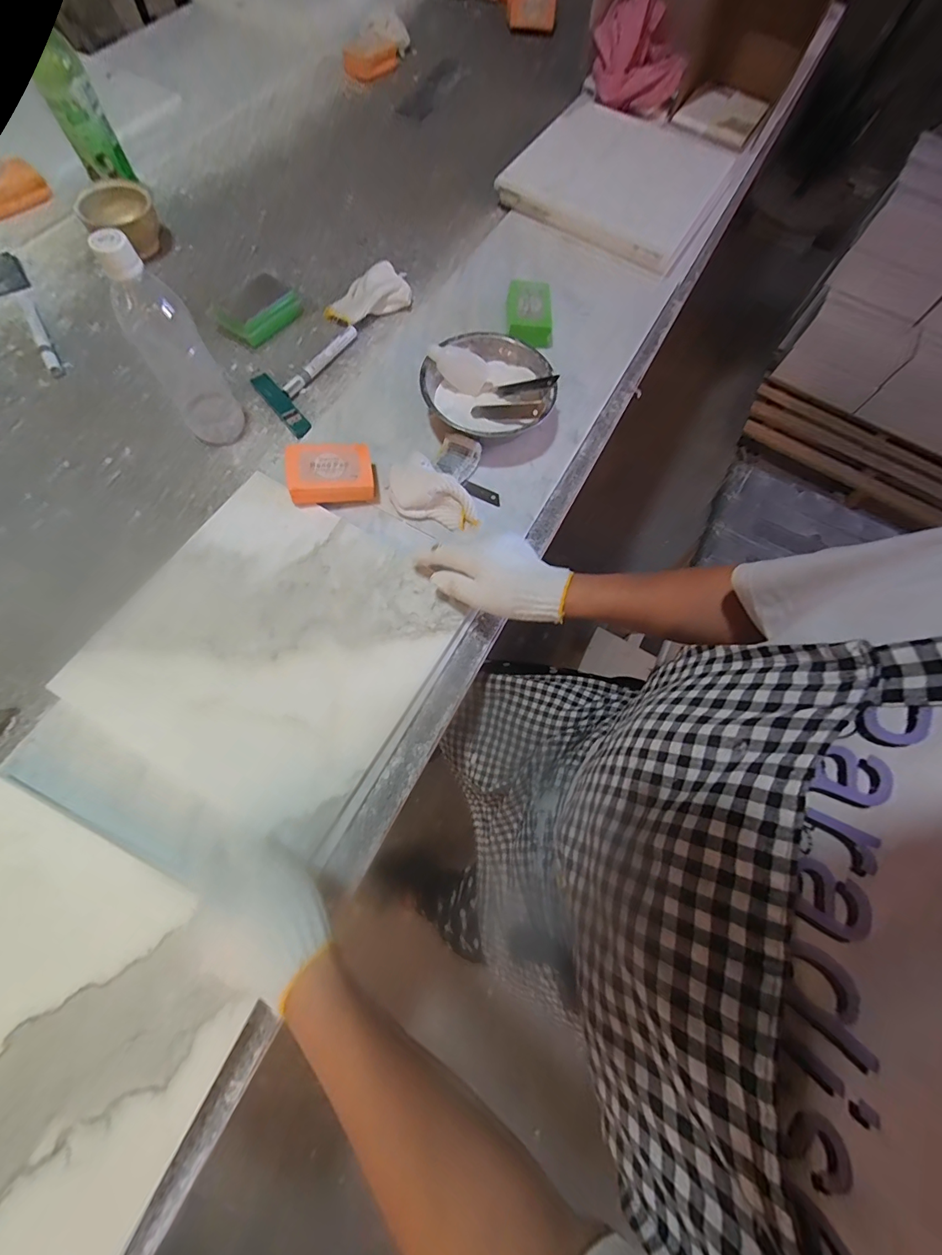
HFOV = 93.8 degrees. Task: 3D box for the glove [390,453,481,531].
[{"bbox_3d":[-0.046,-0.150,0.509,0.121,0.033,0.066,40,73,12],"label":"glove"}]

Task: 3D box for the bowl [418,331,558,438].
[{"bbox_3d":[0.022,-0.291,0.556,0.156,0.056,0.158,1,69,-2],"label":"bowl"}]

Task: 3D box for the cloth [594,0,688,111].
[{"bbox_3d":[0.298,-1.010,0.784,0.102,0.104,0.167,-22,72,-10],"label":"cloth"}]

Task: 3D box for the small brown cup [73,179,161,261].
[{"bbox_3d":[-0.496,-0.578,0.633,0.097,0.060,0.080,-26,73,-12],"label":"small brown cup"}]

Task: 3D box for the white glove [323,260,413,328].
[{"bbox_3d":[-0.149,-0.475,0.633,0.126,0.030,0.068,-36,75,-14],"label":"white glove"}]

